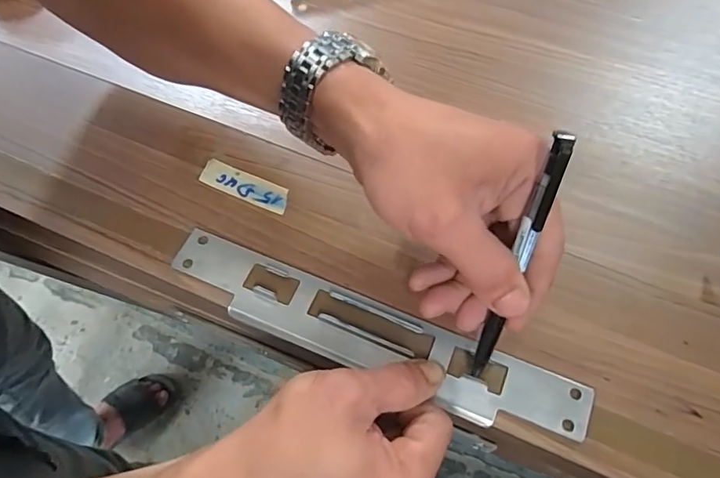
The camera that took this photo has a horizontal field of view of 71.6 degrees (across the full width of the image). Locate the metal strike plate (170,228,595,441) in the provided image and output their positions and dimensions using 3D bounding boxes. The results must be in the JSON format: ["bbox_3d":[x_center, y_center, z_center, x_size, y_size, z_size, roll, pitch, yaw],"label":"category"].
[{"bbox_3d":[0.004,0.056,0.290,0.254,0.005,0.043,20,63,9],"label":"metal strike plate"}]

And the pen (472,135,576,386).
[{"bbox_3d":[0.078,0.014,0.248,0.013,0.140,0.015,12,36,6],"label":"pen"}]

